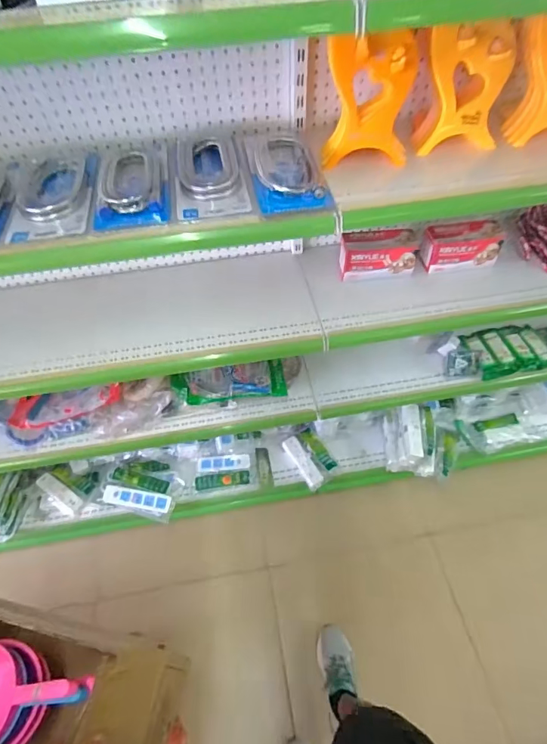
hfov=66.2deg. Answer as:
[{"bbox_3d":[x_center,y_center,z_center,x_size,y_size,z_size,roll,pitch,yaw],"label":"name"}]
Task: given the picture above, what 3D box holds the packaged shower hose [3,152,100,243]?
[{"bbox_3d":[-0.411,-0.328,0.800,0.135,0.048,0.266,-9,53,-4],"label":"packaged shower hose"}]

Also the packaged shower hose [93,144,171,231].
[{"bbox_3d":[-0.282,-0.397,0.844,0.138,0.050,0.335,-11,53,-6],"label":"packaged shower hose"}]

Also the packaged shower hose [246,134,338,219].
[{"bbox_3d":[0.021,-0.394,0.819,0.131,0.034,0.261,-8,53,-4],"label":"packaged shower hose"}]

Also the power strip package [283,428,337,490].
[{"bbox_3d":[0.144,0.331,1.643,0.132,0.041,0.224,-26,56,-16],"label":"power strip package"}]

